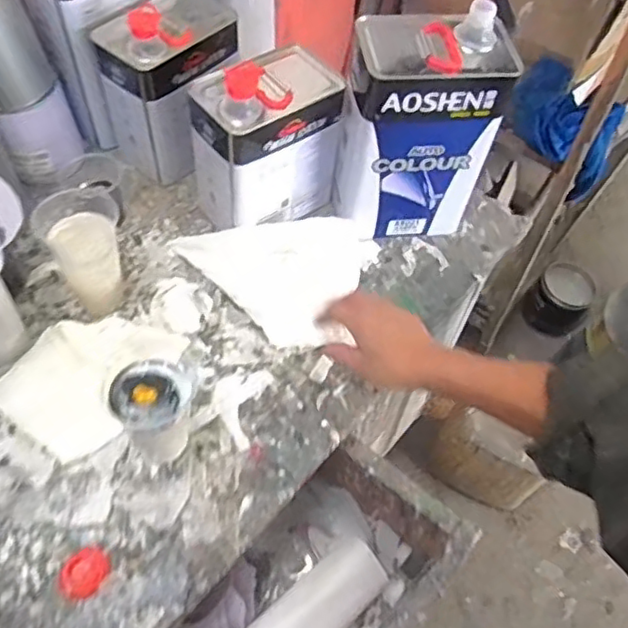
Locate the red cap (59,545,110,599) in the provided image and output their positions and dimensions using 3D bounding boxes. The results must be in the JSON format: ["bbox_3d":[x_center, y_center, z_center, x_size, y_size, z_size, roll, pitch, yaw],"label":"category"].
[{"bbox_3d":[-0.215,0.241,0.587,0.038,0.026,0.046,34,60,18],"label":"red cap"}]

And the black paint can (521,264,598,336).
[{"bbox_3d":[0.675,-0.042,1.728,0.153,0.164,0.132,34,60,18],"label":"black paint can"}]

